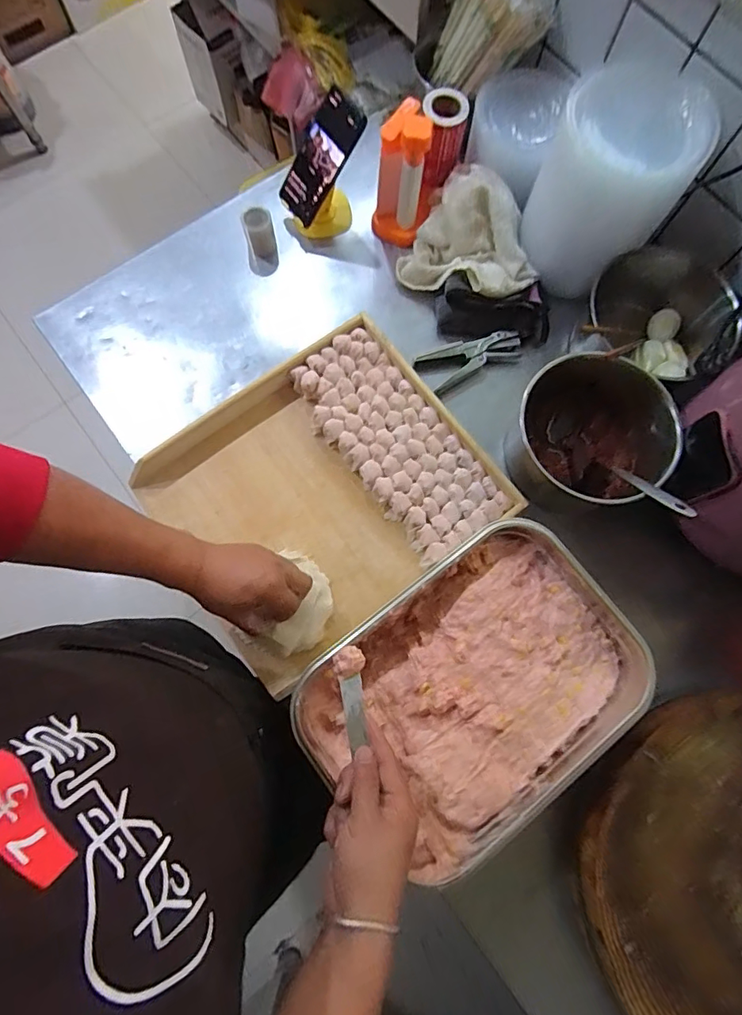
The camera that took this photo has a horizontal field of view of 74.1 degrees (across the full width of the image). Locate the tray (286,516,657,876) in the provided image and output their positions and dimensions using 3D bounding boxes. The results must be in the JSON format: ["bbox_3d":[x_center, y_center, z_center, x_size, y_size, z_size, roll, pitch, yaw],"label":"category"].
[{"bbox_3d":[0.115,0.197,0.551,0.363,0.078,0.252,-35,79,-9],"label":"tray"}]

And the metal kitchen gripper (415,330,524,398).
[{"bbox_3d":[0.147,-0.216,0.711,0.146,0.021,0.061,-20,77,-6],"label":"metal kitchen gripper"}]

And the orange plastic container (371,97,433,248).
[{"bbox_3d":[0.046,-0.472,0.703,0.076,0.168,0.087,9,76,1],"label":"orange plastic container"}]

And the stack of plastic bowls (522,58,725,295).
[{"bbox_3d":[0.306,-0.418,0.637,0.166,0.203,0.159,33,78,7],"label":"stack of plastic bowls"}]

